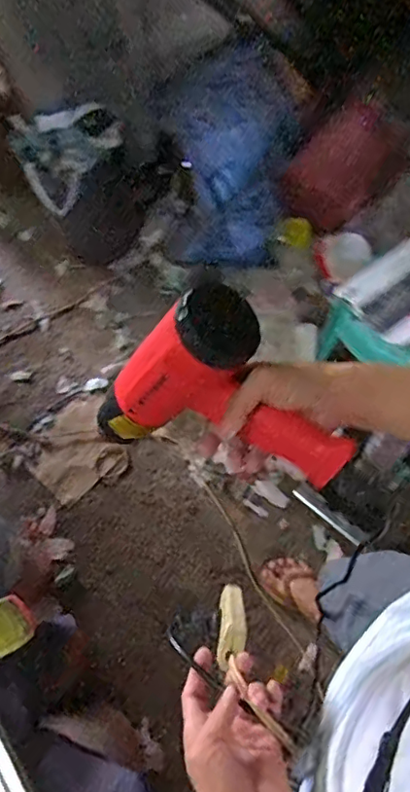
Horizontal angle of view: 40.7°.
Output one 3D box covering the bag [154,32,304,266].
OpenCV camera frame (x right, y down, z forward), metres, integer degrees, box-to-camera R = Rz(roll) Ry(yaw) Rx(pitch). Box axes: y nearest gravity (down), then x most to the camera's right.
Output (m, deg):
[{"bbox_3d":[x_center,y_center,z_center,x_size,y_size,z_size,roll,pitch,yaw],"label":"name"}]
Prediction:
[{"bbox_3d":[0.064,-0.640,1.555,0.391,0.573,0.148,-2,61,6],"label":"bag"}]

